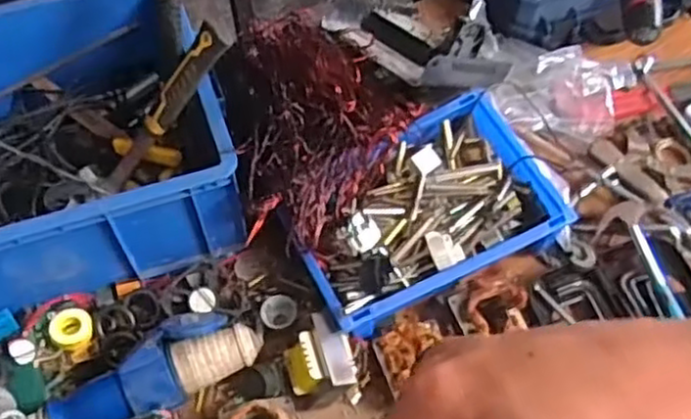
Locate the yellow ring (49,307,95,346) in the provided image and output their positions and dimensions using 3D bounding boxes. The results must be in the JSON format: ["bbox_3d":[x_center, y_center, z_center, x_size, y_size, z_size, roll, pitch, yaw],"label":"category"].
[{"bbox_3d":[-0.322,0.139,0.845,0.051,0.015,0.043,21,59,13],"label":"yellow ring"}]

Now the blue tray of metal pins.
[{"bbox_3d":[0.092,-0.006,0.874,0.319,0.063,0.210,-24,60,-15],"label":"blue tray of metal pins"}]

